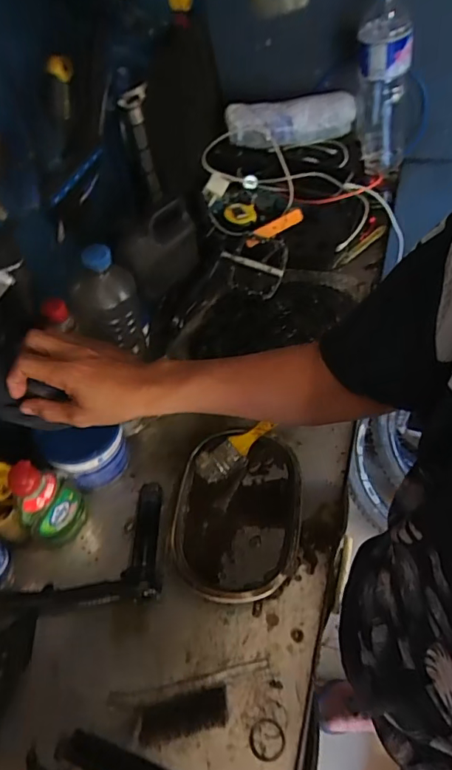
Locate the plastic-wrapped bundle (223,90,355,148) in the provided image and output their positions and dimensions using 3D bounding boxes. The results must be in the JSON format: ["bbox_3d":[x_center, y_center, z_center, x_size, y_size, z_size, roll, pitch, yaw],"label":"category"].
[{"bbox_3d":[0.125,-0.518,0.965,0.241,0.073,0.077,-12,54,-6],"label":"plastic-wrapped bundle"}]

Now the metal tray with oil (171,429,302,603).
[{"bbox_3d":[0.014,0.157,0.614,0.154,0.036,0.218,6,55,7],"label":"metal tray with oil"}]

